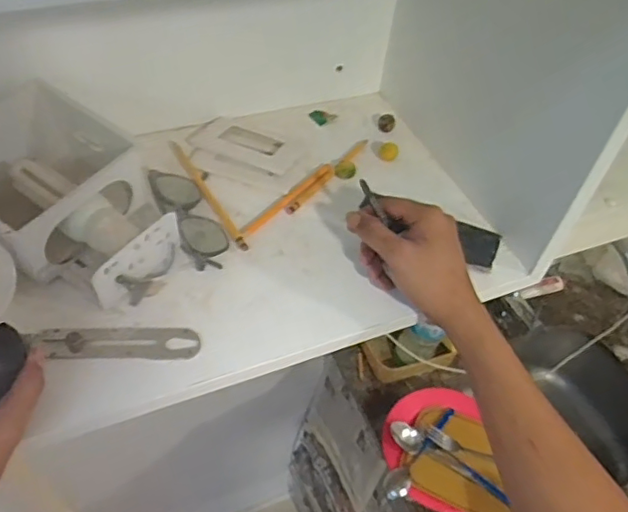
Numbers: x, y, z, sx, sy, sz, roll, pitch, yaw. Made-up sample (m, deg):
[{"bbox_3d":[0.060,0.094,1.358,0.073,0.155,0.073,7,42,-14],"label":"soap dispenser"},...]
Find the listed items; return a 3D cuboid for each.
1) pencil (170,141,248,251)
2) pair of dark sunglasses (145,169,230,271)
[{"bbox_3d":[-0.111,-0.067,0.608,0.012,0.011,0.169,-22,55,-23],"label":"pencil"},{"bbox_3d":[-0.124,-0.044,0.581,0.045,0.024,0.140,-20,54,-22],"label":"pair of dark sunglasses"}]

